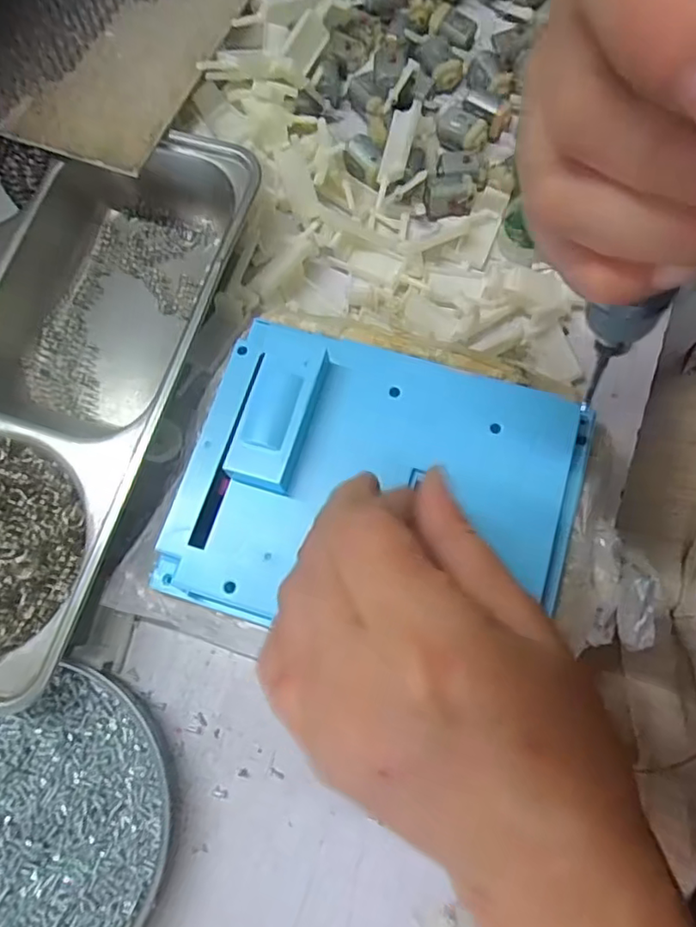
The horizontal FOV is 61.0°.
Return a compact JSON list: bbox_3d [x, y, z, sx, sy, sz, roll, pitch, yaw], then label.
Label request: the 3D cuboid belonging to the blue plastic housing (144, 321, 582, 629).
[{"bbox_3d":[0.013,0.009,0.238,0.157,0.024,0.123,15,77,4],"label":"blue plastic housing"}]

